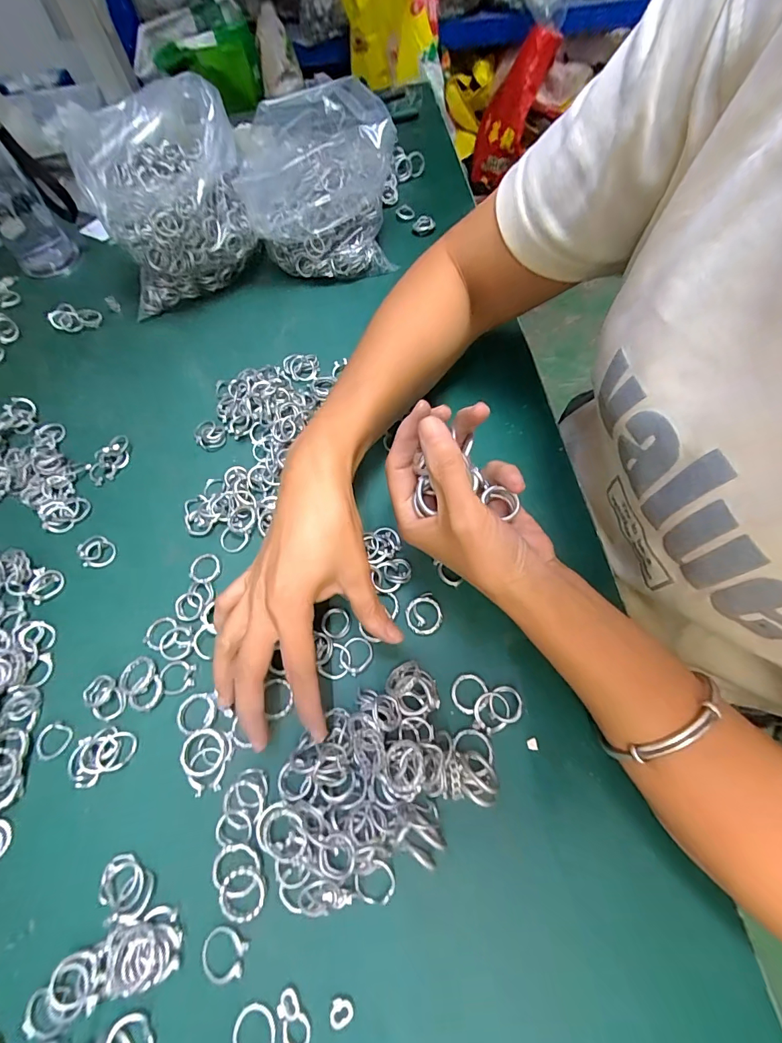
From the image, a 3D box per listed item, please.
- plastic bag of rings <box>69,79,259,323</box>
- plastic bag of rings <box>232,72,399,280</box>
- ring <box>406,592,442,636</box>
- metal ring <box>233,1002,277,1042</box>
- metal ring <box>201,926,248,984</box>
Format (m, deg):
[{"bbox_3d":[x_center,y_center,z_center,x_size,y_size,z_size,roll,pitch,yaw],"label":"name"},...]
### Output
[{"bbox_3d":[-0.221,-0.335,0.433,0.146,0.133,0.173,-12,63,-2],"label":"plastic bag of rings"},{"bbox_3d":[-0.072,-0.337,0.430,0.145,0.127,0.114,-9,63,-1],"label":"plastic bag of rings"},{"bbox_3d":[0.022,0.063,0.281,0.024,0.004,0.025,-2,63,3],"label":"ring"},{"bbox_3d":[-0.065,0.243,0.197,0.021,0.004,0.021,-2,63,3],"label":"metal ring"},{"bbox_3d":[-0.085,0.219,0.210,0.023,0.004,0.020,6,64,7],"label":"metal ring"}]

